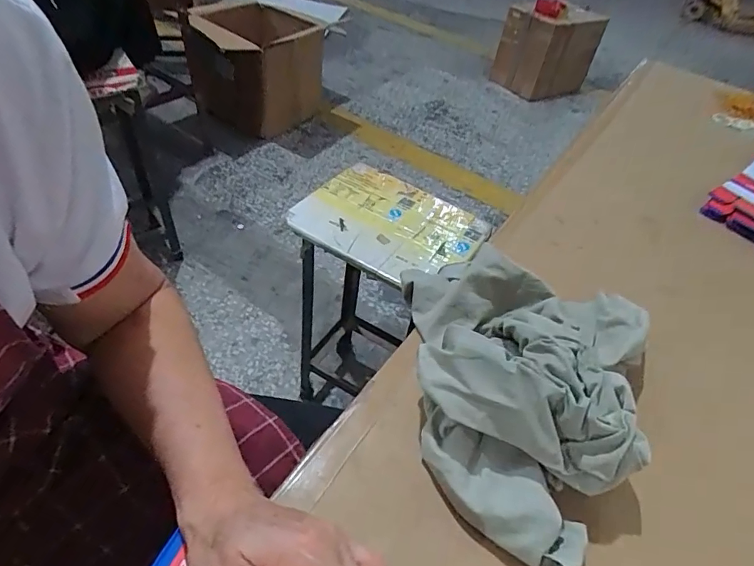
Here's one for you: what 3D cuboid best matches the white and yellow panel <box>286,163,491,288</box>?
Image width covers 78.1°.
[{"bbox_3d":[0.026,-0.105,0.794,0.284,0.025,0.239,29,50,17],"label":"white and yellow panel"}]

